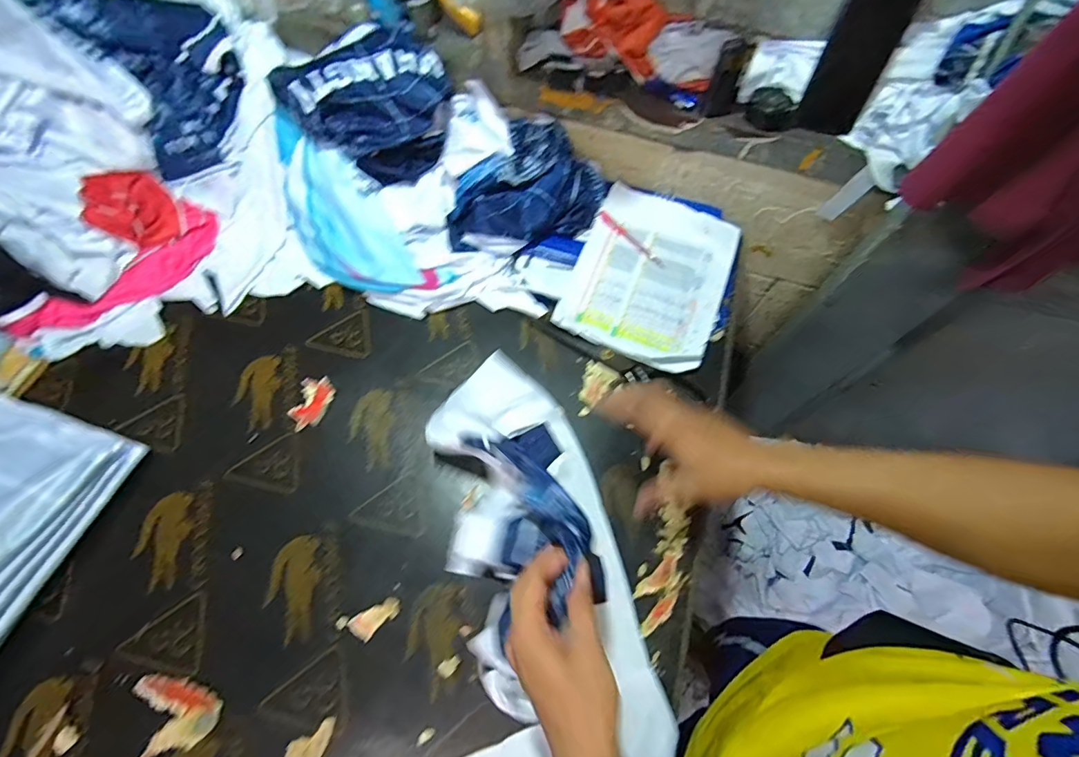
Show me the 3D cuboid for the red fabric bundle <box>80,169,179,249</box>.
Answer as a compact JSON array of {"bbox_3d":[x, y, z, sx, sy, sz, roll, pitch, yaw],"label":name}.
[{"bbox_3d":[-0.584,-0.246,0.668,0.102,0.031,0.111,-4,86,-40],"label":"red fabric bundle"}]

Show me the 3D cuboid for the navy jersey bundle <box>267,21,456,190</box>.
[{"bbox_3d":[-0.236,-0.386,0.659,0.222,0.111,0.177,-26,67,-15],"label":"navy jersey bundle"}]

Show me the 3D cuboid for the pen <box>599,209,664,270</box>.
[{"bbox_3d":[0.143,-0.216,0.714,0.016,0.009,0.133,-38,70,-19],"label":"pen"}]

